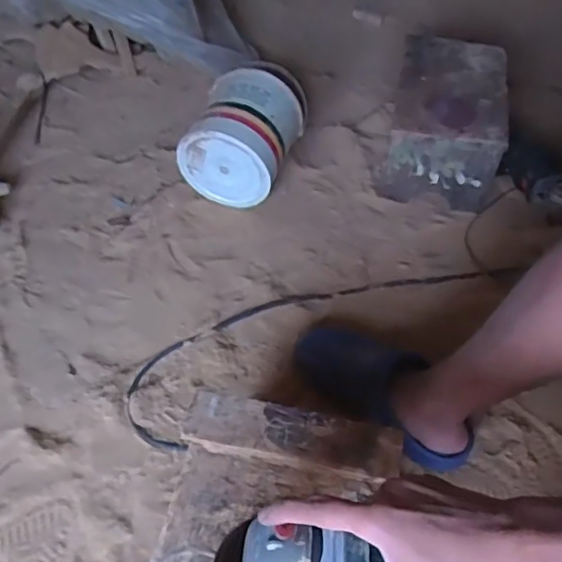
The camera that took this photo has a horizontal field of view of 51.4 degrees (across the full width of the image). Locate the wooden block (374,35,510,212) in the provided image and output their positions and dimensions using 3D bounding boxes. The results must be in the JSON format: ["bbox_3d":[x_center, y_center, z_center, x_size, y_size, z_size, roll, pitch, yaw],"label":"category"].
[{"bbox_3d":[0.316,-0.309,1.147,0.201,0.187,0.284,11,52,5],"label":"wooden block"}]

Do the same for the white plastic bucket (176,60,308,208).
[{"bbox_3d":[-0.058,-0.290,1.112,0.180,0.174,0.248,19,53,11],"label":"white plastic bucket"}]

